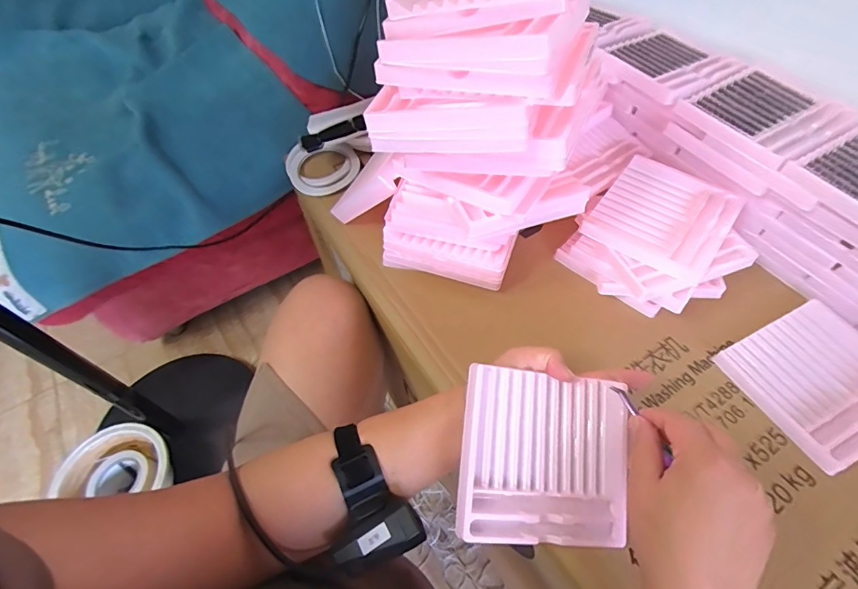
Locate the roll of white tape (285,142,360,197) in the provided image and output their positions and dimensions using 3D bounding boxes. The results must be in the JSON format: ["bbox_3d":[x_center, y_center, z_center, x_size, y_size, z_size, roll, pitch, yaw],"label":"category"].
[{"bbox_3d":[-0.150,-0.181,0.608,0.100,0.020,0.105,-2,55,2],"label":"roll of white tape"}]

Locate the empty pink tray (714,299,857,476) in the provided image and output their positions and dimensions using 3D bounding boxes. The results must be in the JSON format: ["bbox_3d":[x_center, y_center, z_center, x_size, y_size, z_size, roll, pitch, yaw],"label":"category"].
[{"bbox_3d":[0.387,0.082,0.419,0.147,0.009,0.131,-24,57,-13],"label":"empty pink tray"}]

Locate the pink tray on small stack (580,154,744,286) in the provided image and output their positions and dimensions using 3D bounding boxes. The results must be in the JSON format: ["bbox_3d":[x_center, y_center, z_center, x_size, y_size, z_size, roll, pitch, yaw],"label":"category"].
[{"bbox_3d":[0.262,-0.088,0.478,0.130,0.017,0.140,34,64,24],"label":"pink tray on small stack"}]

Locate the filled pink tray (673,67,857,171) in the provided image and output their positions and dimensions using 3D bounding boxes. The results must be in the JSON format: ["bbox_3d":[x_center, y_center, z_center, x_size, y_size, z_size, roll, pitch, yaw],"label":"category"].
[{"bbox_3d":[0.379,-0.203,0.479,0.138,0.012,0.129,-28,58,-15],"label":"filled pink tray"}]

